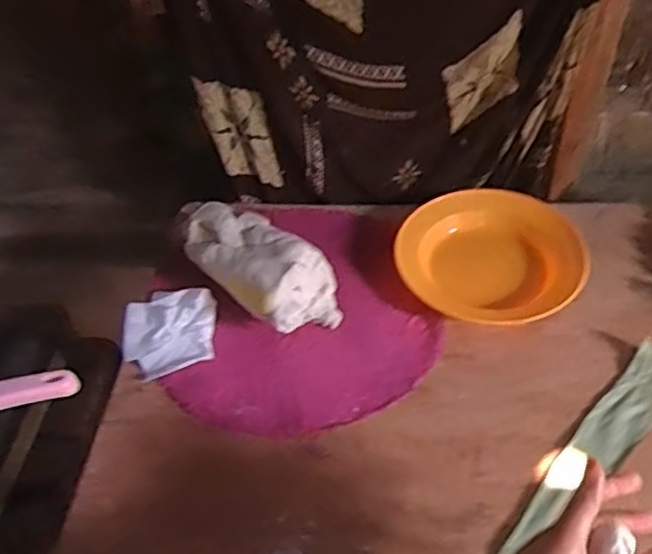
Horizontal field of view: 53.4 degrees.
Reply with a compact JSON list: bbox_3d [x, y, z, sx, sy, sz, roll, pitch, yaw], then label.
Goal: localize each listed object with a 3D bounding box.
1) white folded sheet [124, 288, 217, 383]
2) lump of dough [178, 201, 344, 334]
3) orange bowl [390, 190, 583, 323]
[{"bbox_3d":[-0.180,0.061,0.744,0.098,0.034,0.102,-5,46,2],"label":"white folded sheet"},{"bbox_3d":[-0.082,-0.012,0.774,0.216,0.095,0.108,28,56,29],"label":"lump of dough"},{"bbox_3d":[0.206,-0.029,0.819,0.225,0.040,0.200,5,48,12],"label":"orange bowl"}]

